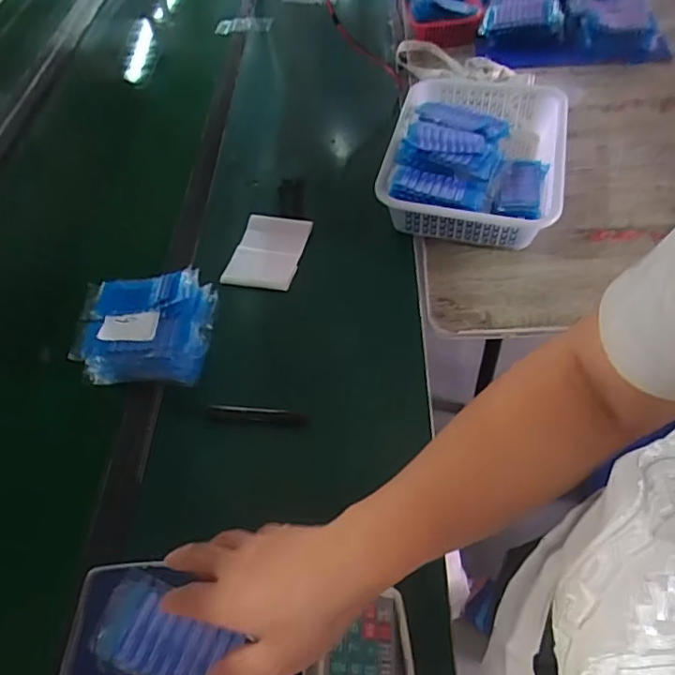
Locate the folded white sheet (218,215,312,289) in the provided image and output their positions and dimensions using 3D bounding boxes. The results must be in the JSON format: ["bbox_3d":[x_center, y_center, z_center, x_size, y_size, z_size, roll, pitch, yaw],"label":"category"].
[{"bbox_3d":[-0.106,-0.134,0.872,0.103,0.014,0.144,9,53,13],"label":"folded white sheet"}]

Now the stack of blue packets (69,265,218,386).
[{"bbox_3d":[-0.263,-0.020,0.770,0.183,0.044,0.173,-4,51,3],"label":"stack of blue packets"}]

